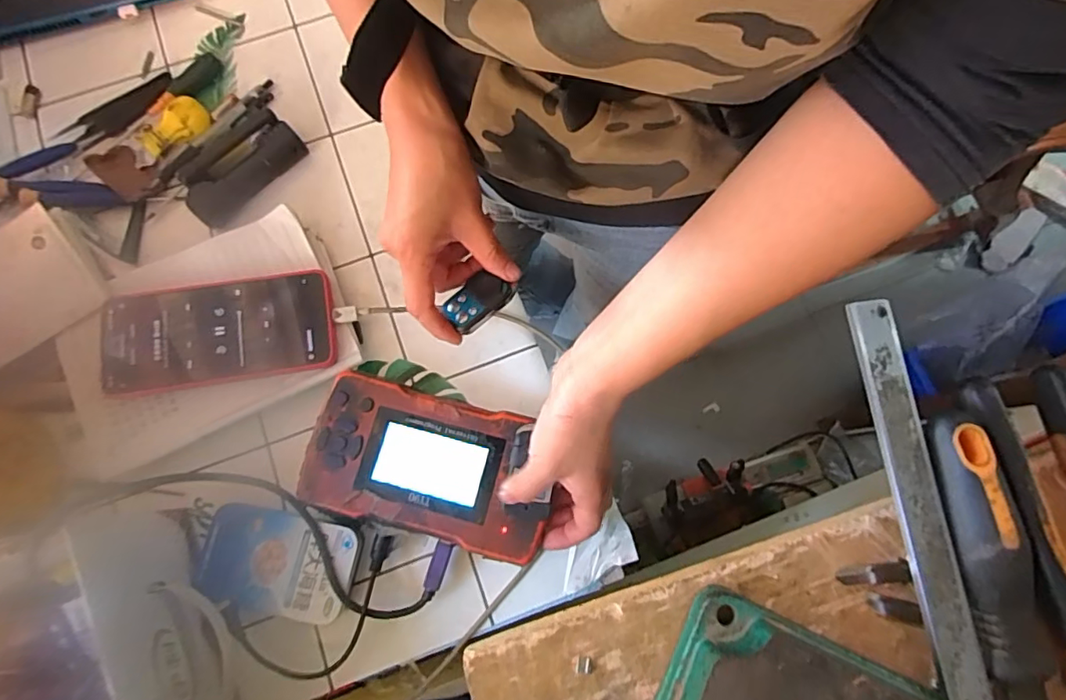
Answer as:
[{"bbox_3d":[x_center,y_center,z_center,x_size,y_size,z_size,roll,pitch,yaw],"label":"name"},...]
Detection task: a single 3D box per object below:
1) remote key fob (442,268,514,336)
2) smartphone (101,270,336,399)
[{"bbox_3d":[-0.037,-0.034,0.367,0.045,0.014,0.028,-42,81,-9],"label":"remote key fob"},{"bbox_3d":[-0.234,-0.014,0.409,0.160,0.007,0.078,-9,76,-8],"label":"smartphone"}]

